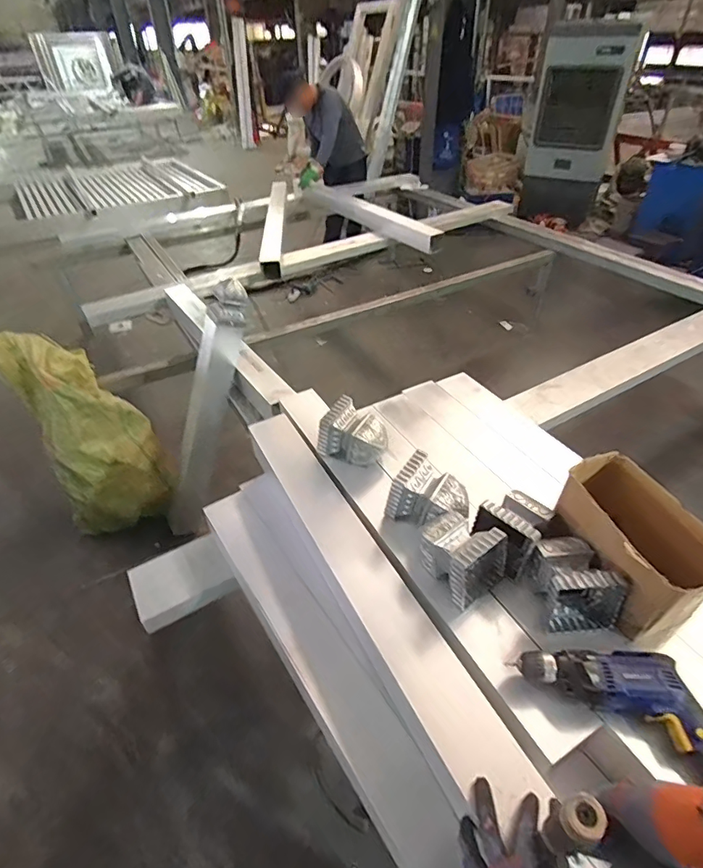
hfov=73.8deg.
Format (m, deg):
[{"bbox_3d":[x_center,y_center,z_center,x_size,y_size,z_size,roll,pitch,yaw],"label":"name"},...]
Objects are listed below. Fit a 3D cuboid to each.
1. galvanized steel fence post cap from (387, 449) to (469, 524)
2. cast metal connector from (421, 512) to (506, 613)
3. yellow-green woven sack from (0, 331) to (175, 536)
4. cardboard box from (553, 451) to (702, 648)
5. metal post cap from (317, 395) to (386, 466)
[{"bbox_3d":[0.156,0.124,0.906,0.136,0.109,0.097,22,46,21],"label":"galvanized steel fence post cap"},{"bbox_3d":[0.187,0.201,0.813,0.108,0.112,0.138,-26,46,-26],"label":"cast metal connector"},{"bbox_3d":[-0.910,0.002,1.688,0.380,0.728,0.279,-27,47,-27],"label":"yellow-green woven sack"},{"bbox_3d":[0.455,0.184,0.776,0.142,0.162,0.250,-11,41,-11],"label":"cardboard box"},{"bbox_3d":[0.008,-0.004,1.055,0.152,0.108,0.094,14,43,13],"label":"metal post cap"}]

